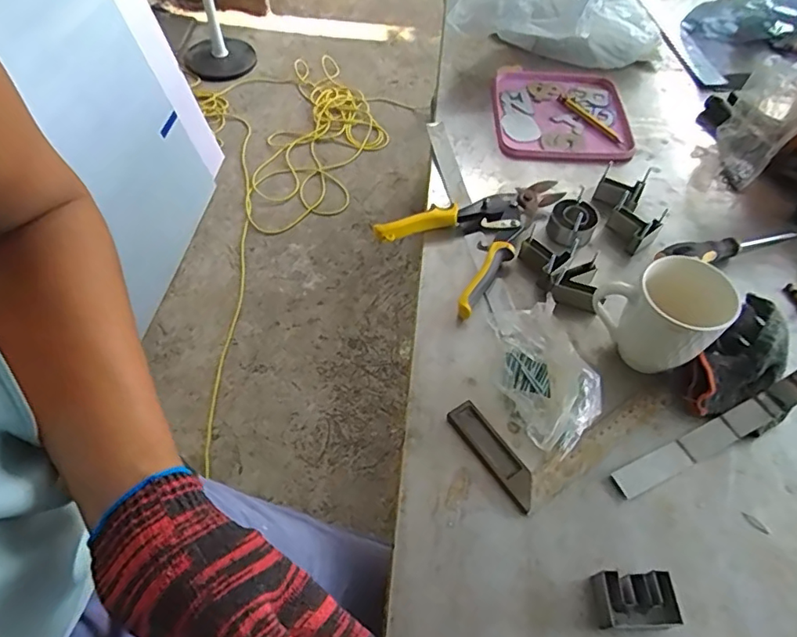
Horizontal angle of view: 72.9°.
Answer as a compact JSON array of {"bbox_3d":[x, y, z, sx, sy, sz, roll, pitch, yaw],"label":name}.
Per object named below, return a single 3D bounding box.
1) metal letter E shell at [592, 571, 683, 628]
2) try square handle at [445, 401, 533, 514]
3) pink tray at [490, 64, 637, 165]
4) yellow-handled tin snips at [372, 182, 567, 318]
[{"bbox_3d":[0.184,0.219,0.419,0.052,0.027,0.037,2,55,-1],"label":"metal letter E shell"},{"bbox_3d":[0.088,0.123,0.494,0.029,0.009,0.106,-29,61,-21],"label":"try square handle"},{"bbox_3d":[0.235,-0.304,0.793,0.189,0.021,0.205,4,55,0],"label":"pink tray"},{"bbox_3d":[0.108,-0.109,0.643,0.221,0.030,0.149,-32,62,-22],"label":"yellow-handled tin snips"}]

